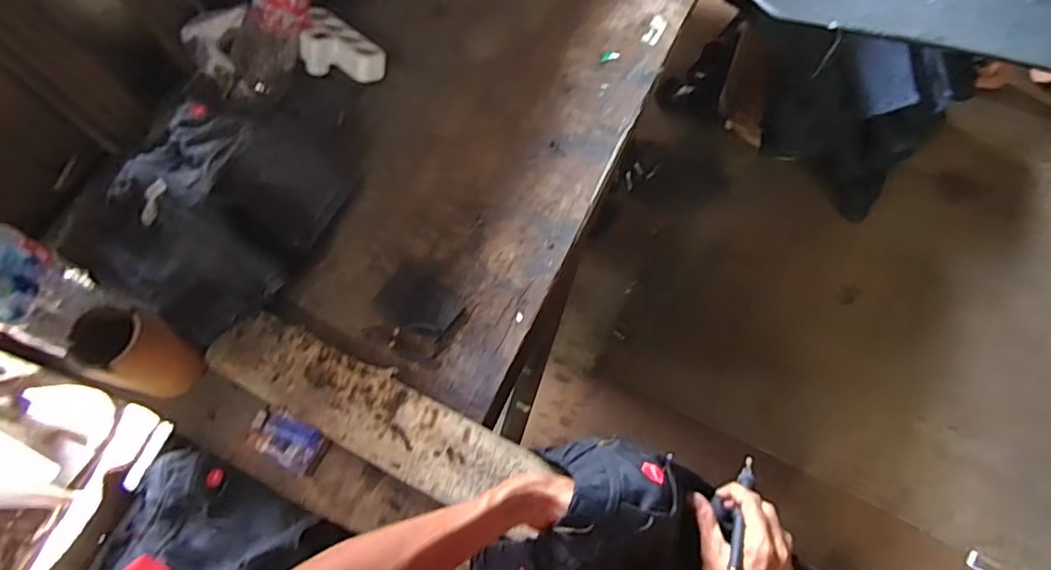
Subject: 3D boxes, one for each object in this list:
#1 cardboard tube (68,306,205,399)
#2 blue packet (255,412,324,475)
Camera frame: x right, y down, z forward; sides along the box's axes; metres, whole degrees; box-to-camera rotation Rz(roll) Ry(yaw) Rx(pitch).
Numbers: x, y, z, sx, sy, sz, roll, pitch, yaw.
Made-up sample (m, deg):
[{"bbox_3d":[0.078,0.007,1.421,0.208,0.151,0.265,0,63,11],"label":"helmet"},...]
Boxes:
[{"bbox_3d":[-0.479,0.079,0.730,0.080,0.139,0.078,-1,66,3],"label":"cardboard tube"},{"bbox_3d":[-0.296,0.198,0.737,0.075,0.014,0.056,20,69,12],"label":"blue packet"}]

